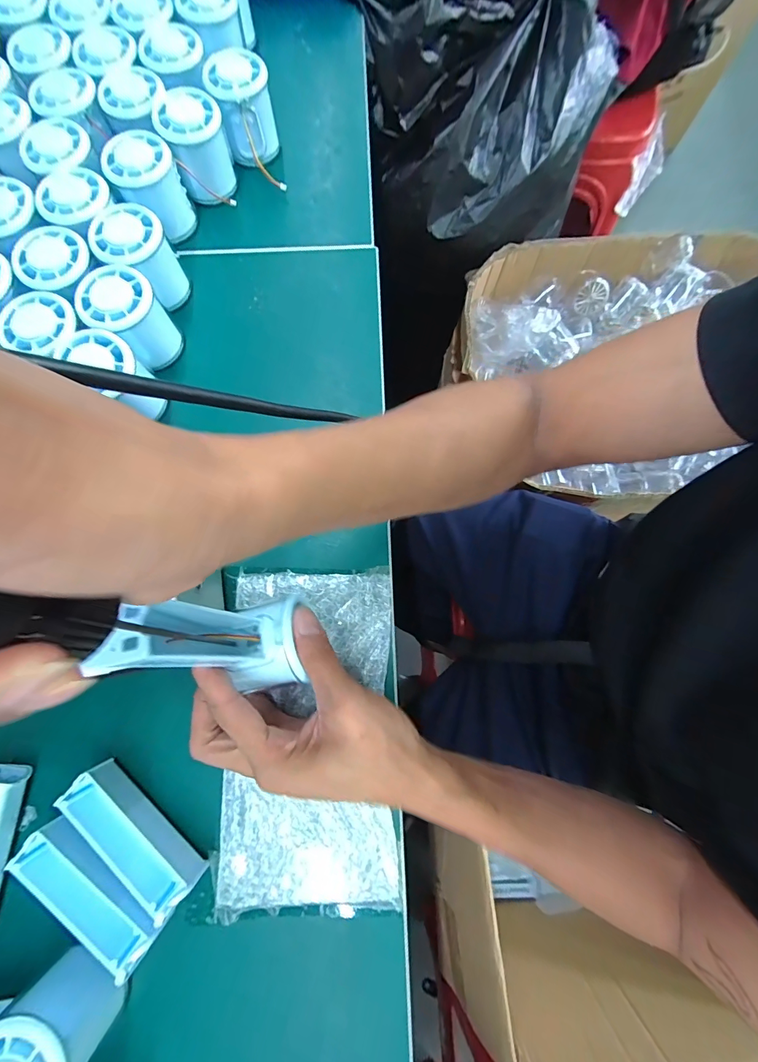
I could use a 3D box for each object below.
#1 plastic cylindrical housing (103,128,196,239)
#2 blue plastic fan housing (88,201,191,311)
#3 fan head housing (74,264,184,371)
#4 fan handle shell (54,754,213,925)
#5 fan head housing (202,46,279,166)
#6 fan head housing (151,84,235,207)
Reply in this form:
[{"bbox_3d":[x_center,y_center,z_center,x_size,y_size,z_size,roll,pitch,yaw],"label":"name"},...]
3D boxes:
[{"bbox_3d":[-0.202,-0.305,0.343,0.053,0.057,0.048,-27,79,-5],"label":"plastic cylindrical housing"},{"bbox_3d":[-0.201,-0.230,0.332,0.053,0.060,0.059,-37,80,-7],"label":"blue plastic fan housing"},{"bbox_3d":[-0.204,-0.174,0.319,0.052,0.057,0.053,0,78,0],"label":"fan head housing"},{"bbox_3d":[-0.164,0.202,0.252,0.099,0.033,0.029,41,82,8],"label":"fan handle shell"},{"bbox_3d":[-0.125,-0.393,0.358,0.051,0.056,0.052,-17,79,-3],"label":"fan head housing"},{"bbox_3d":[-0.164,-0.350,0.351,0.055,0.056,0.057,-22,79,-4],"label":"fan head housing"}]

